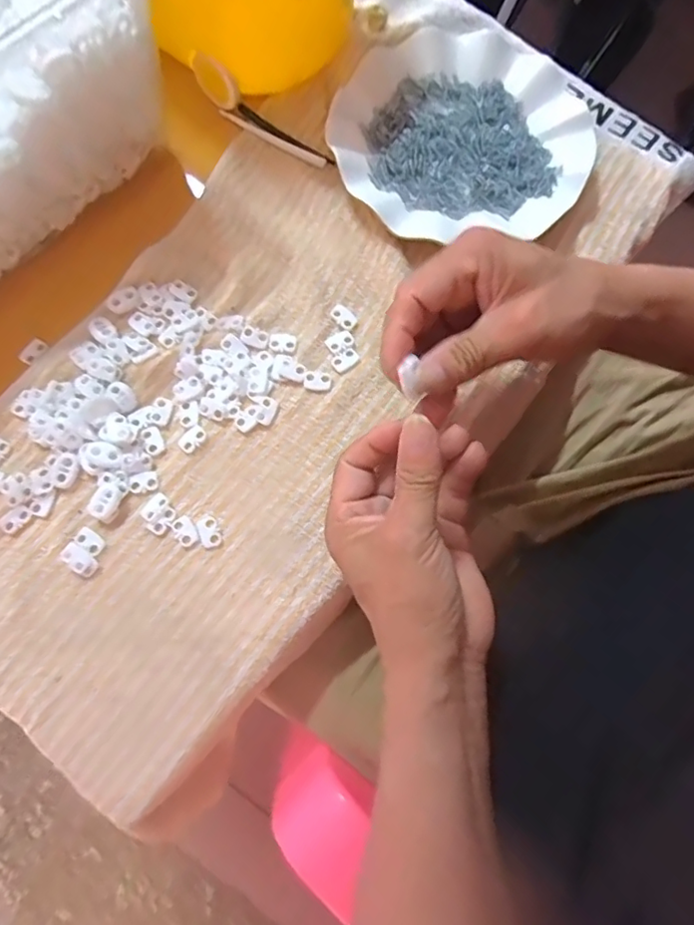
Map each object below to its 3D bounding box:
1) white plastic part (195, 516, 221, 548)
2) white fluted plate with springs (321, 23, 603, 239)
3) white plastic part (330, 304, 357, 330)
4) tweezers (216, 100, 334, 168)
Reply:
[{"bbox_3d":[-0.086,0.043,0.349,0.012,0.004,0.019,-20,77,-7],"label":"white plastic part"},{"bbox_3d":[0.083,-0.247,0.415,0.184,0.021,0.175,0,76,-2],"label":"white fluted plate with springs"},{"bbox_3d":[-0.002,-0.101,0.386,0.019,0.004,0.012,40,78,8],"label":"white plastic part"},{"bbox_3d":[-0.051,-0.246,0.420,0.092,0.005,0.016,32,77,6],"label":"tweezers"}]

